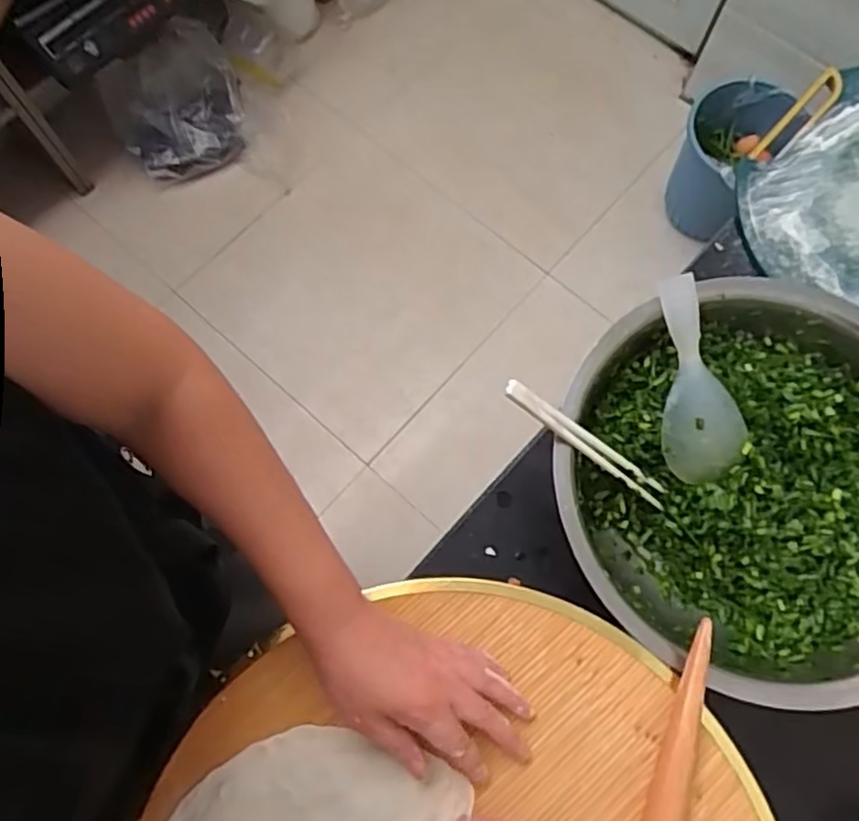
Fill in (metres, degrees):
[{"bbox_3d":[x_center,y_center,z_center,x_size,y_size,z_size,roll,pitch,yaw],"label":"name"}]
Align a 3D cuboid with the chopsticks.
[{"bbox_3d":[0.133,0.029,0.566,0.201,0.011,0.021,33,71,-29],"label":"chopsticks"}]

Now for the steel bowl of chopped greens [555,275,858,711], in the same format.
[{"bbox_3d":[0.275,0.067,0.588,0.324,0.093,0.333,0,72,0],"label":"steel bowl of chopped greens"}]

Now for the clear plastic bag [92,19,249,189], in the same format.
[{"bbox_3d":[-0.574,-0.688,1.556,0.290,0.166,0.249,-24,74,-7],"label":"clear plastic bag"}]

